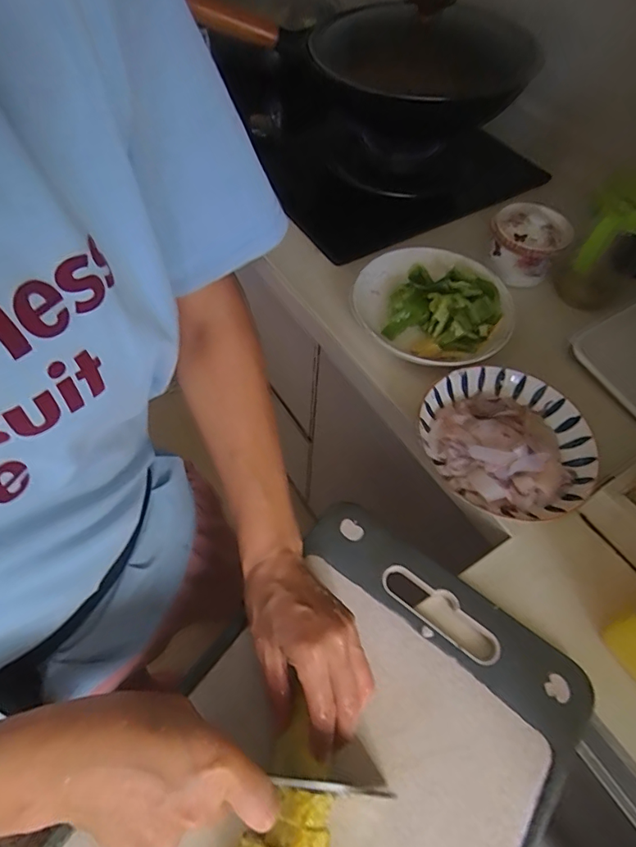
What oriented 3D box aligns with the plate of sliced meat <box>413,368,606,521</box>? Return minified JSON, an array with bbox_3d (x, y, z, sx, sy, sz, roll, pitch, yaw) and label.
[{"bbox_3d":[0.196,0.016,0.499,0.163,0.044,0.172,2,57,-3],"label":"plate of sliced meat"}]

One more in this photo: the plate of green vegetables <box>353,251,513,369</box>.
[{"bbox_3d":[0.140,-0.146,0.602,0.189,0.048,0.175,2,57,-3],"label":"plate of green vegetables"}]

